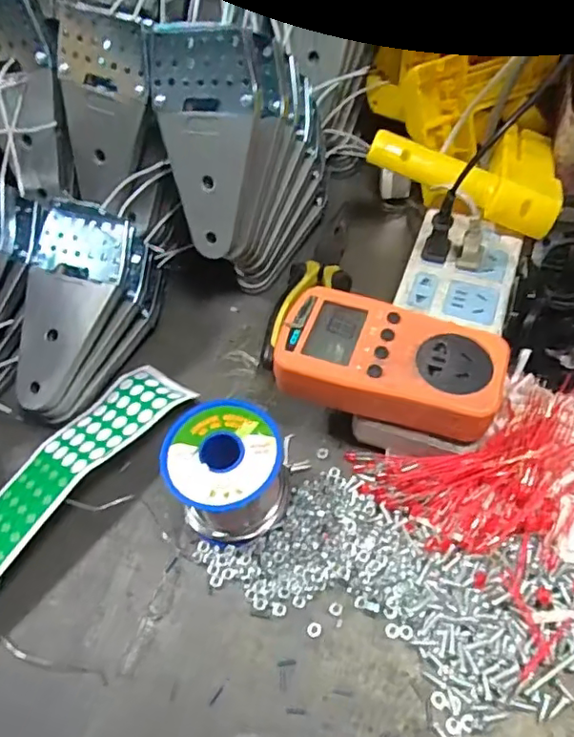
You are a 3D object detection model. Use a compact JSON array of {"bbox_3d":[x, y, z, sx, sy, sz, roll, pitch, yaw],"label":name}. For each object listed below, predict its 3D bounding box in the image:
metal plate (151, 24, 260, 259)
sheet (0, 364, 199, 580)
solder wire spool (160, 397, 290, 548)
[{"bbox_3d":[-0.052,-0.141,0.366,0.066,0.135,0.013,6,29,10],"label":"metal plate"},{"bbox_3d":[-0.153,0.077,0.359,0.058,0.018,0.216,18,57,39],"label":"sheet"},{"bbox_3d":[-0.033,0.061,0.333,0.064,0.058,0.067,-3,55,4],"label":"solder wire spool"}]

